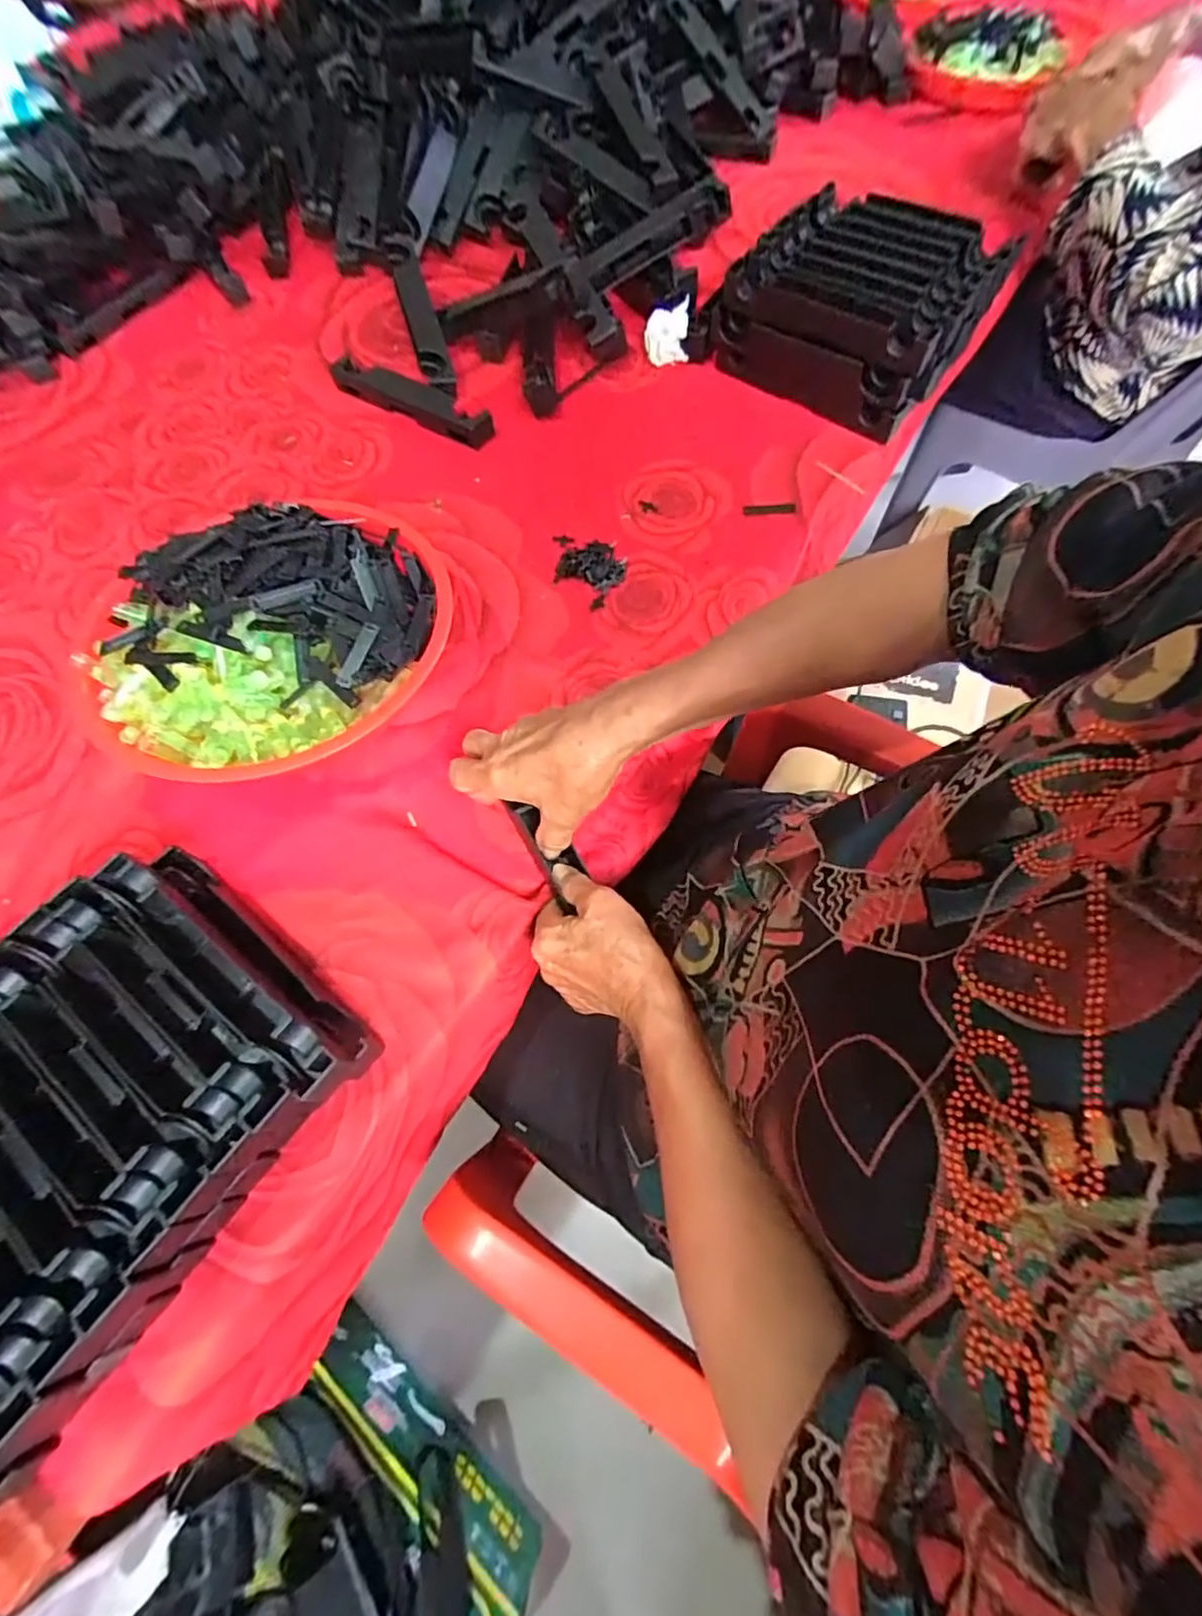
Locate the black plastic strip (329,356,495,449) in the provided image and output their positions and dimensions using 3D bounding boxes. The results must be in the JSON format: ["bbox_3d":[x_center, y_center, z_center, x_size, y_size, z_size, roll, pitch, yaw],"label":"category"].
[{"bbox_3d":[-0.196,-0.415,0.626,0.209,0.023,0.035,34,71,18],"label":"black plastic strip"}]

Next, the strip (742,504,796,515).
[{"bbox_3d":[0.151,-0.269,0.554,0.046,0.004,0.011,-2,65,3],"label":"strip"}]

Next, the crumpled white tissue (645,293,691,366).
[{"bbox_3d":[0.067,-0.483,0.629,0.044,0.044,0.043,-3,65,2],"label":"crumpled white tissue"}]

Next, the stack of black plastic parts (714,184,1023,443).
[{"bbox_3d":[0.245,-0.474,0.586,0.208,0.085,0.182,37,72,18],"label":"stack of black plastic parts"}]

